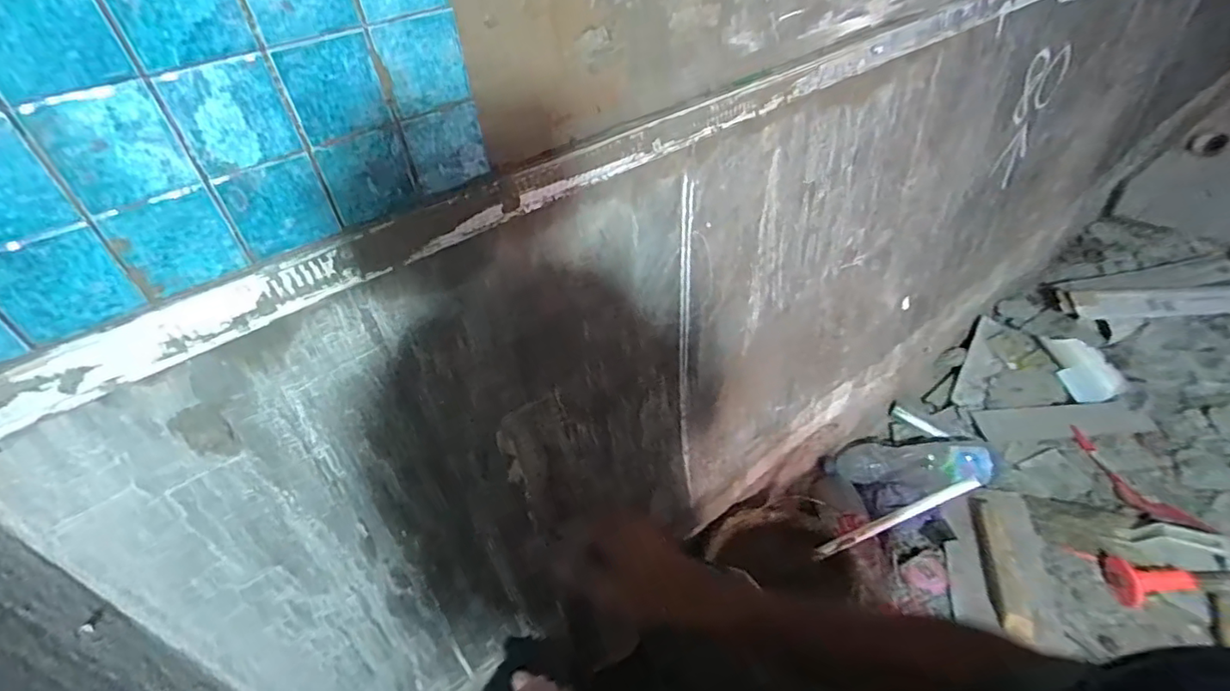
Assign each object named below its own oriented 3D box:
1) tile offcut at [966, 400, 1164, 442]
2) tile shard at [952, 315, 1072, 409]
[{"bbox_3d":[1.005,0.171,1.260,0.370,0.021,0.083,-3,44,1],"label":"tile offcut"},{"bbox_3d":[0.956,0.065,1.350,0.214,0.026,0.300,24,49,26],"label":"tile shard"}]

